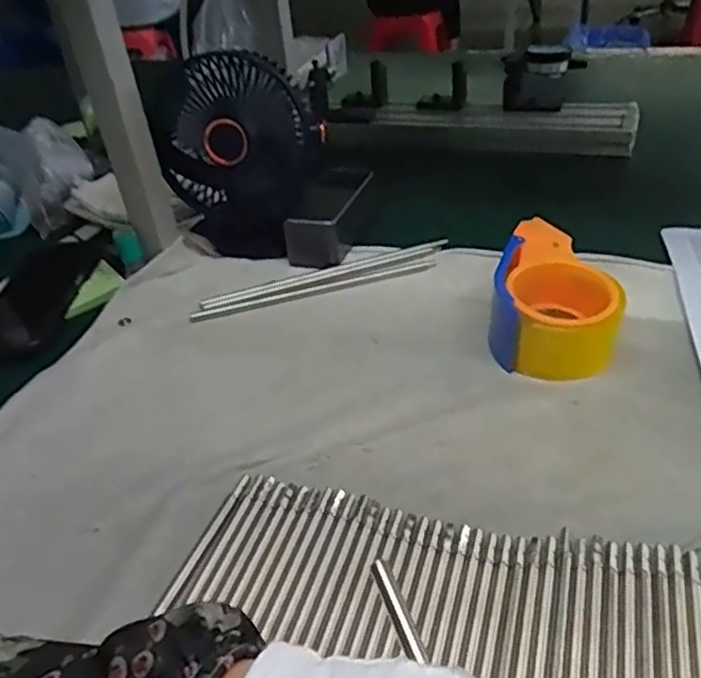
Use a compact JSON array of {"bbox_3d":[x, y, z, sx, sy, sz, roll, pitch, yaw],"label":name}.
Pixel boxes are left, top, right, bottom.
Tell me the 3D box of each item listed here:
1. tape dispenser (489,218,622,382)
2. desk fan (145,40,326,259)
[{"bbox_3d":[0.159,-0.032,0.533,0.094,0.056,0.134,9,38,22],"label":"tape dispenser"},{"bbox_3d":[-0.103,-0.171,0.658,0.142,0.185,0.099,-14,36,-9],"label":"desk fan"}]

